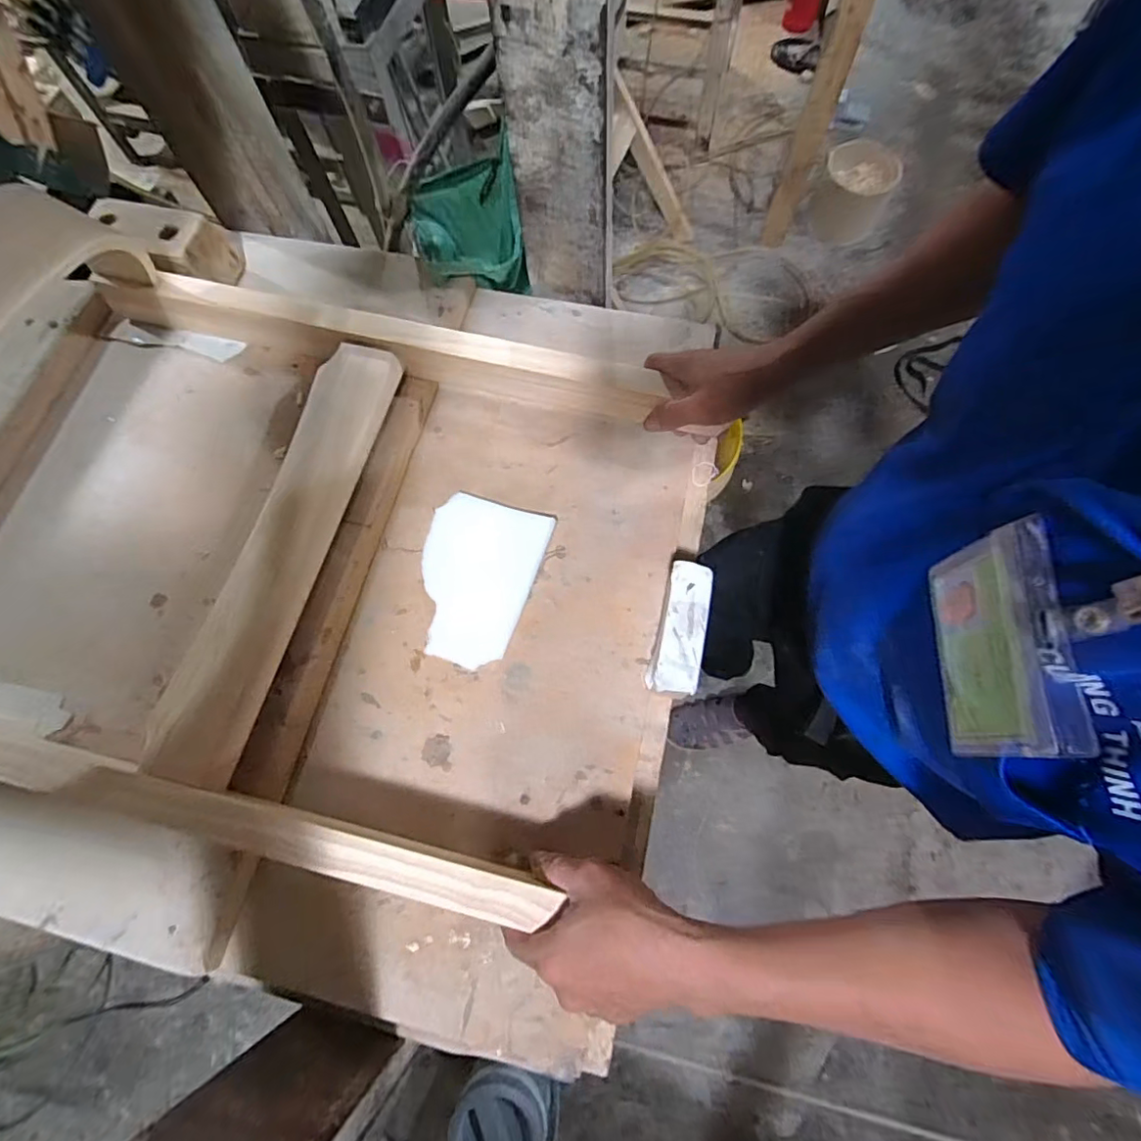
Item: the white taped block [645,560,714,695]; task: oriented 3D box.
[{"bbox_3d":[0.104,0.057,0.534,0.040,0.053,0.122,12,71,6],"label":"white taped block"}]

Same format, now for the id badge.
[{"bbox_3d":[0.201,0.035,0.265,0.009,0.081,0.100,2,72,1],"label":"id badge"}]

